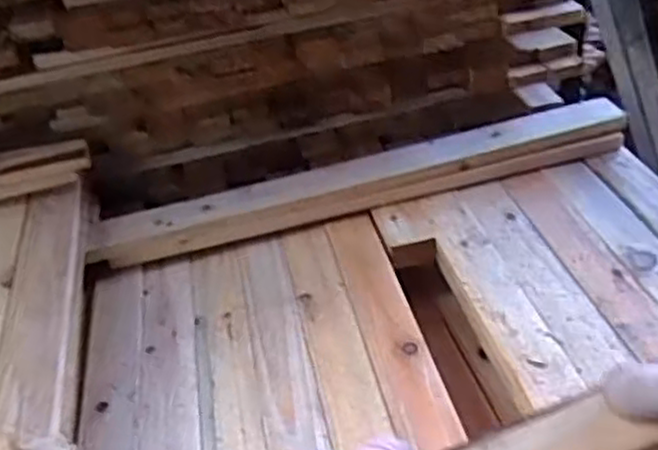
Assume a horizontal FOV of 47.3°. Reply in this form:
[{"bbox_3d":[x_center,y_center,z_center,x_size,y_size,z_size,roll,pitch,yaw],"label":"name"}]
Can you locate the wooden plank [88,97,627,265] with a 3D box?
[{"bbox_3d":[0.037,-0.040,0.707,0.510,0.046,0.050,-12,34,-8],"label":"wooden plank"}]

